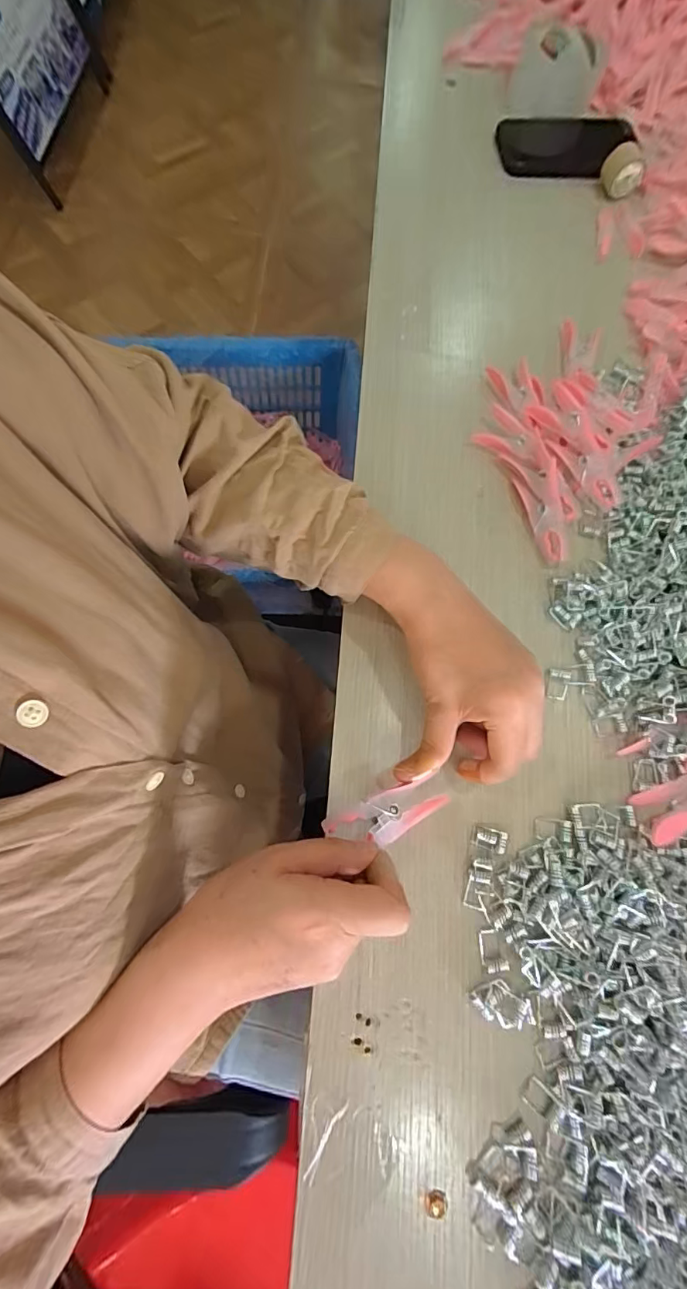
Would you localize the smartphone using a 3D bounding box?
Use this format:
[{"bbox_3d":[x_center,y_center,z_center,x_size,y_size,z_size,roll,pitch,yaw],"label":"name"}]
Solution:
[{"bbox_3d":[0.239,-0.537,0.505,0.148,0.016,0.075,-4,73,-2],"label":"smartphone"}]

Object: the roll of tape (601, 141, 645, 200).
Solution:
[{"bbox_3d":[0.290,-0.491,0.487,0.034,0.035,0.034,3,69,-37],"label":"roll of tape"}]

